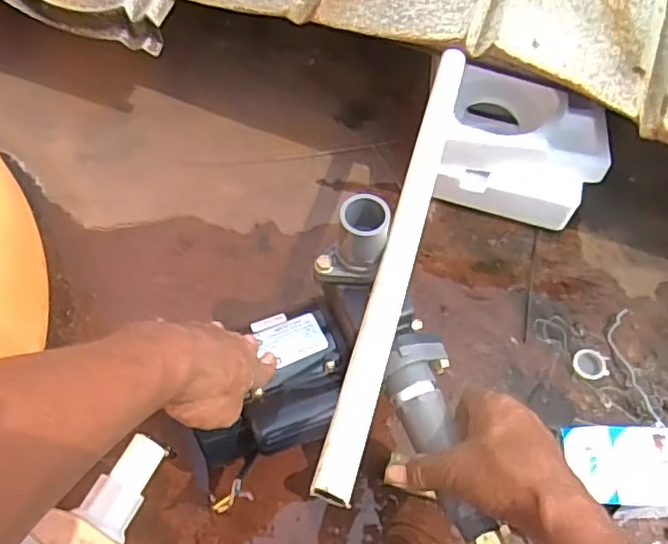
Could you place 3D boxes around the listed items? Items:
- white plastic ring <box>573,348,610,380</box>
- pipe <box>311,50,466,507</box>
[{"bbox_3d":[0.297,0.106,0.711,0.039,0.008,0.038,1,59,-2],"label":"white plastic ring"},{"bbox_3d":[0.062,-0.034,0.538,0.026,0.026,0.472,15,55,6],"label":"pipe"}]

